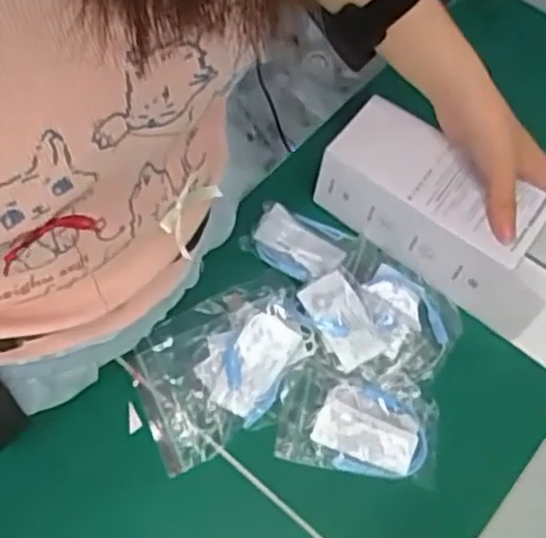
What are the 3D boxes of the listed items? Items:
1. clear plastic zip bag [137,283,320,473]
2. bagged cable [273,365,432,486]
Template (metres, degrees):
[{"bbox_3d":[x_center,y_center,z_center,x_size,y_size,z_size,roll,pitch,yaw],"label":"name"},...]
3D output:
[{"bbox_3d":[-0.035,0.066,0.528,0.134,0.029,0.096,-29,67,-17],"label":"clear plastic zip bag"},{"bbox_3d":[0.061,0.111,0.523,0.109,0.011,0.063,12,62,3],"label":"bagged cable"}]

